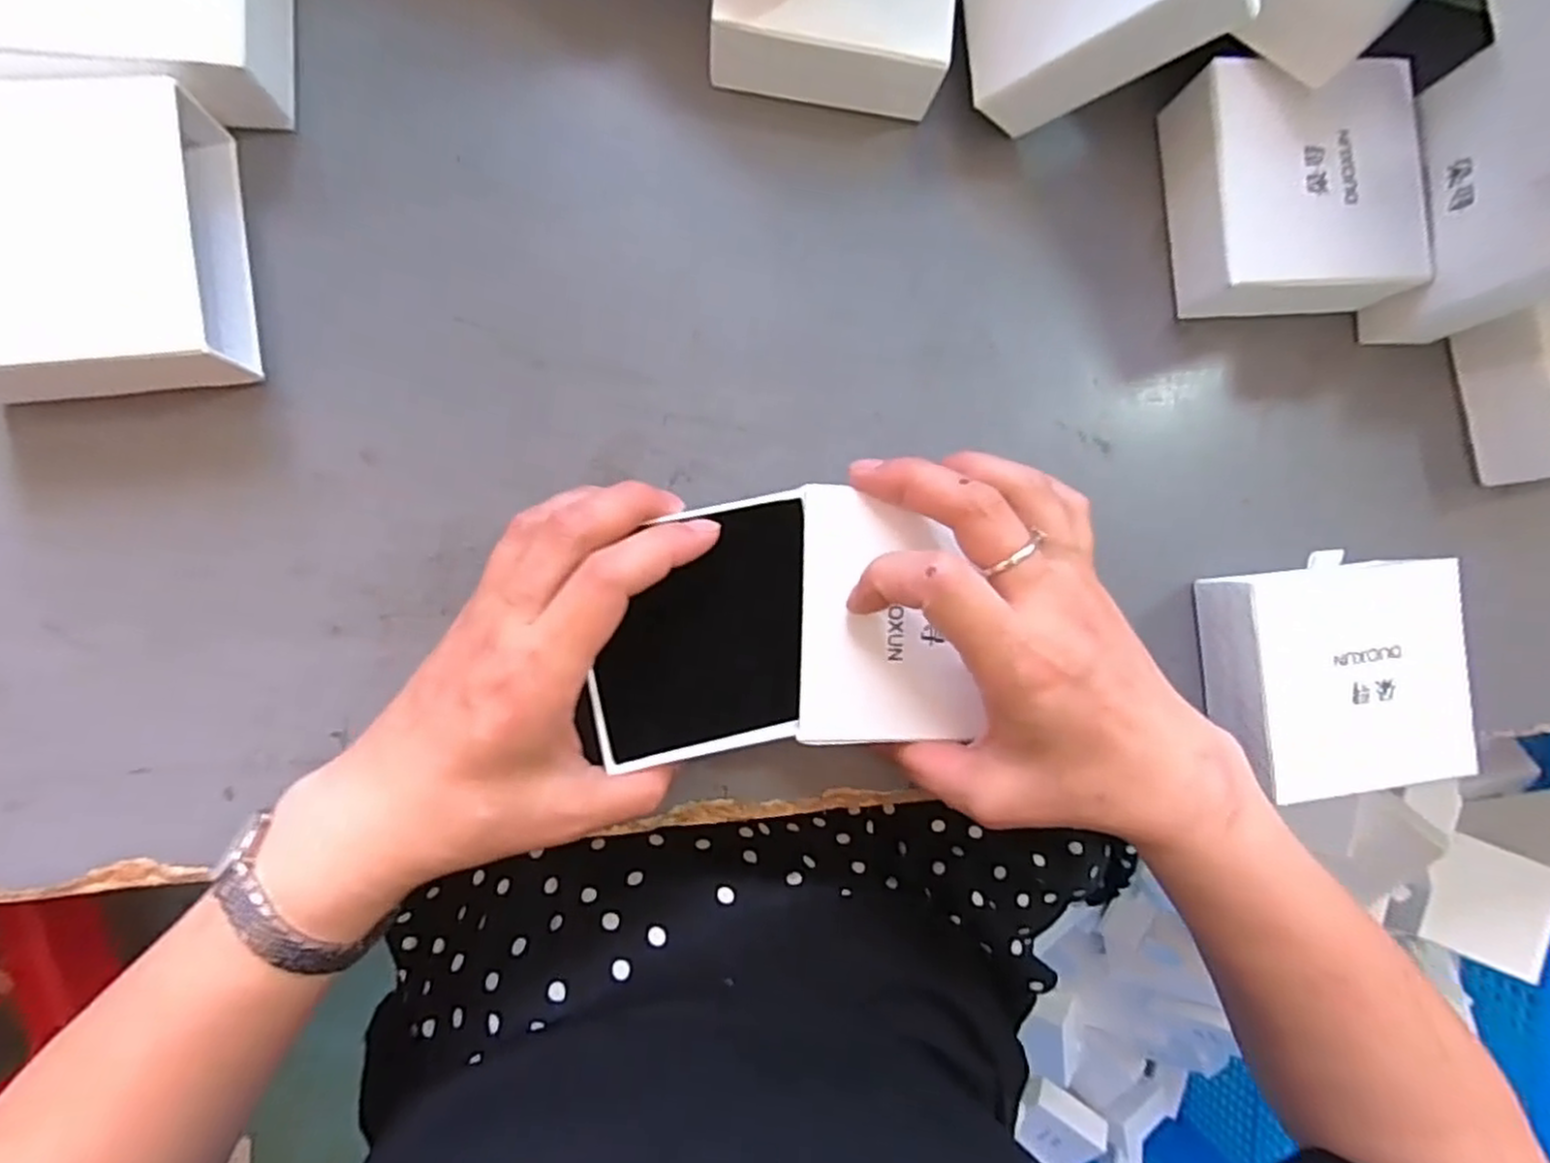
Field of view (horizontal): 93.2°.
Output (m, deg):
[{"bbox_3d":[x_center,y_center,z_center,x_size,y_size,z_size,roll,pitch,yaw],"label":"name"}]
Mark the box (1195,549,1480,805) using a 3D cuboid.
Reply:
[{"bbox_3d":[0.235,0.038,0.311,0.090,0.040,0.089,-5,90,-7],"label":"box"}]

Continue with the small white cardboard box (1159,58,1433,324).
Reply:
[{"bbox_3d":[0.219,-0.163,0.312,0.090,0.041,0.093,-5,90,-7],"label":"small white cardboard box"}]

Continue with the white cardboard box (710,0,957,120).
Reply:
[{"bbox_3d":[0.025,-0.241,0.291,0.090,0.036,0.097,9,88,-7],"label":"white cardboard box"}]

